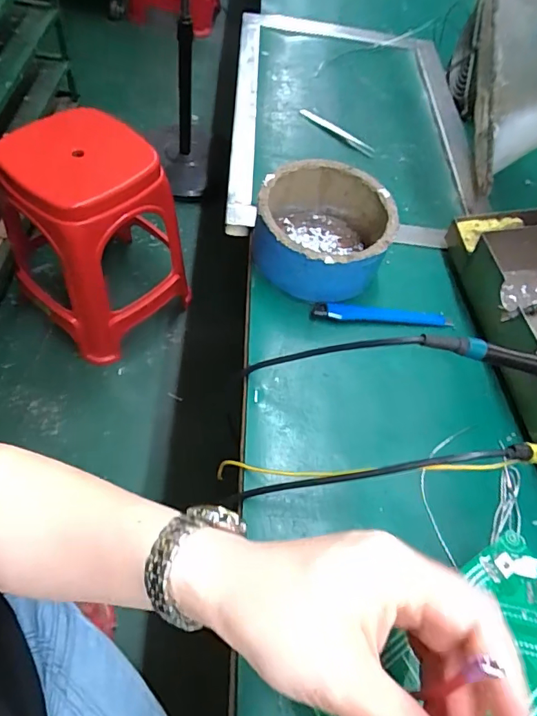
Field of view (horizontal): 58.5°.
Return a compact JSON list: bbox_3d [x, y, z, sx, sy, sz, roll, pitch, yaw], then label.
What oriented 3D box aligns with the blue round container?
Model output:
[{"bbox_3d":[0.049,-0.111,0.437,0.115,0.073,0.115,4,58,-6],"label":"blue round container"}]

